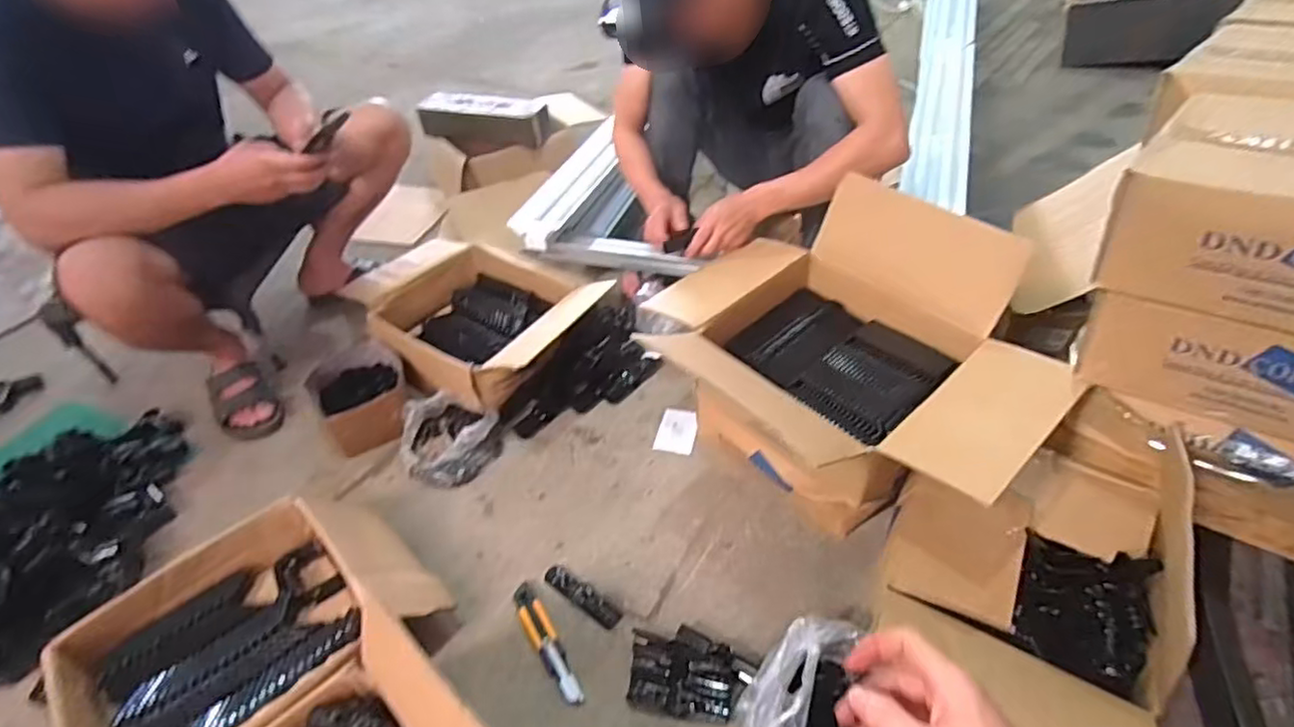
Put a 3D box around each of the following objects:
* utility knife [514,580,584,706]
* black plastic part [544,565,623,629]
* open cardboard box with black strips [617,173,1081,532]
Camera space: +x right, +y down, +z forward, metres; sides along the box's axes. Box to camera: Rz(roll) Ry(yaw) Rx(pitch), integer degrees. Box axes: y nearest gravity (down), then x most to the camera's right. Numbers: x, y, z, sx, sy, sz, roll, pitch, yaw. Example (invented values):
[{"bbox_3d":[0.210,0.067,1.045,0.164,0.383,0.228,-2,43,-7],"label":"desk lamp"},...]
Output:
[{"bbox_3d":[-0.139,0.380,0.900,0.036,0.011,0.188,-24,45,-19],"label":"utility knife"},{"bbox_3d":[-0.095,0.334,0.947,0.134,0.010,0.034,27,51,31],"label":"black plastic part"},{"bbox_3d":[0.265,0.034,0.966,0.436,0.383,0.532,-35,50,-29],"label":"open cardboard box with black strips"}]

